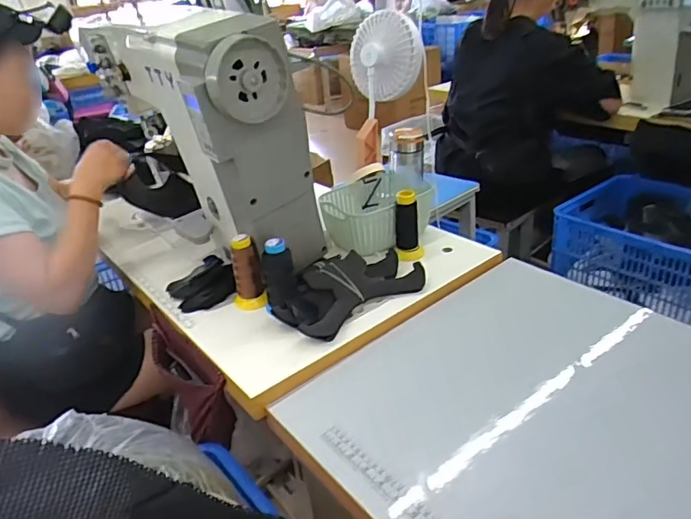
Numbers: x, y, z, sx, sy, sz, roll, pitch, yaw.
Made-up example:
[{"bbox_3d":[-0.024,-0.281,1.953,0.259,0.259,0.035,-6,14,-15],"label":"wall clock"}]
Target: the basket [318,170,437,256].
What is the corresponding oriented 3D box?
[{"bbox_3d":[0.064,-0.098,1.011,0.214,0.097,0.199,-8,28,-3],"label":"basket"}]

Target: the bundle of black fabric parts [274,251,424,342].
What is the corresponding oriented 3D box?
[{"bbox_3d":[0.001,0.048,0.842,0.240,0.050,0.138,-25,34,-31],"label":"bundle of black fabric parts"}]

